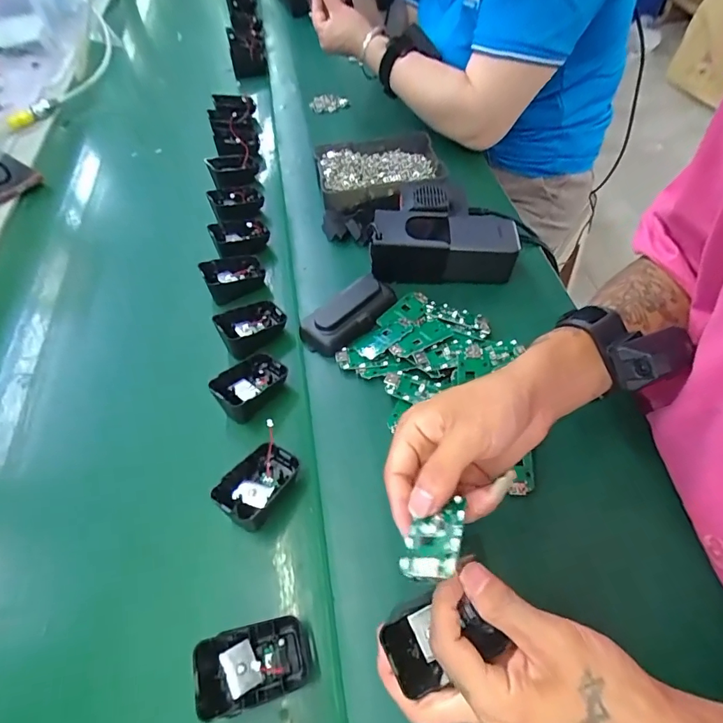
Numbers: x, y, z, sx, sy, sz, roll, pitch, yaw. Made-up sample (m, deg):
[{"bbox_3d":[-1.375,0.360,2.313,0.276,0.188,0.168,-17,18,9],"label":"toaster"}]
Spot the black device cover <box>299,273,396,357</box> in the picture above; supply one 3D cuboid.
[{"bbox_3d":[-0.014,-0.052,0.454,0.053,0.023,0.104,39,66,25],"label":"black device cover"}]

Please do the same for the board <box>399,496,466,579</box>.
[{"bbox_3d":[0.042,0.100,0.249,0.030,0.006,0.055,-6,21,22],"label":"board"}]

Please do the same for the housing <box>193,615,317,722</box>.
[{"bbox_3d":[-0.069,0.200,0.290,0.069,0.036,0.044,-16,57,-8],"label":"housing"}]

